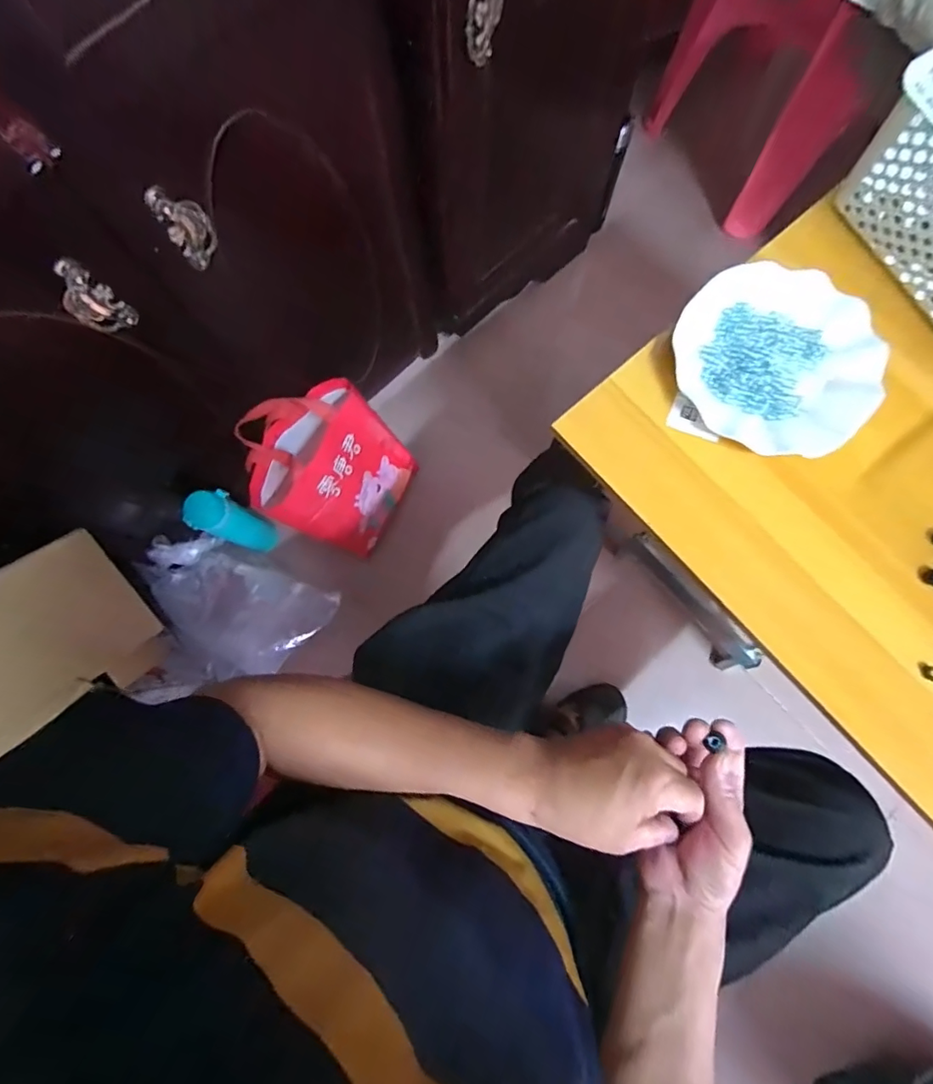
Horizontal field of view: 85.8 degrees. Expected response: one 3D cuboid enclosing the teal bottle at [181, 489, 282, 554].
[{"bbox_3d":[-0.396,-0.033,0.865,0.056,0.216,0.069,22,81,4],"label":"teal bottle"}]

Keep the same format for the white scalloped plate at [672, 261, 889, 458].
[{"bbox_3d":[0.284,-0.166,0.468,0.178,0.032,0.172,0,80,1],"label":"white scalloped plate"}]

